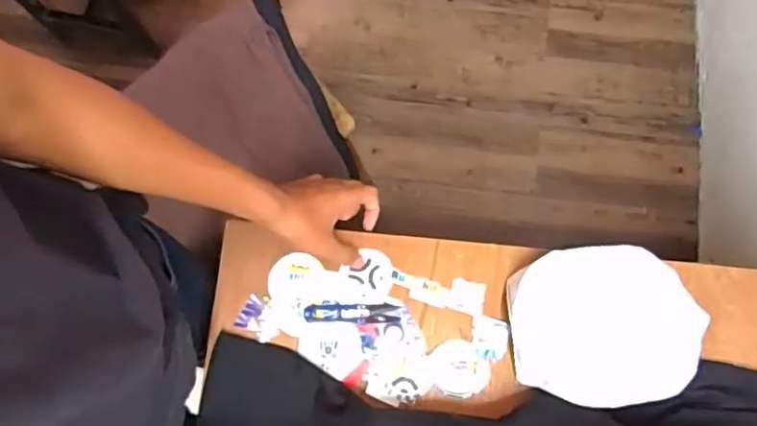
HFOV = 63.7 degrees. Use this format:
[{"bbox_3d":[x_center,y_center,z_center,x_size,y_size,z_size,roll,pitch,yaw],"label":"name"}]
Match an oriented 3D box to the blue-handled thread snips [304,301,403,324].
[{"bbox_3d":[-0.029,0.113,0.681,0.106,0.004,0.023,2,78,1],"label":"blue-handled thread snips"}]

